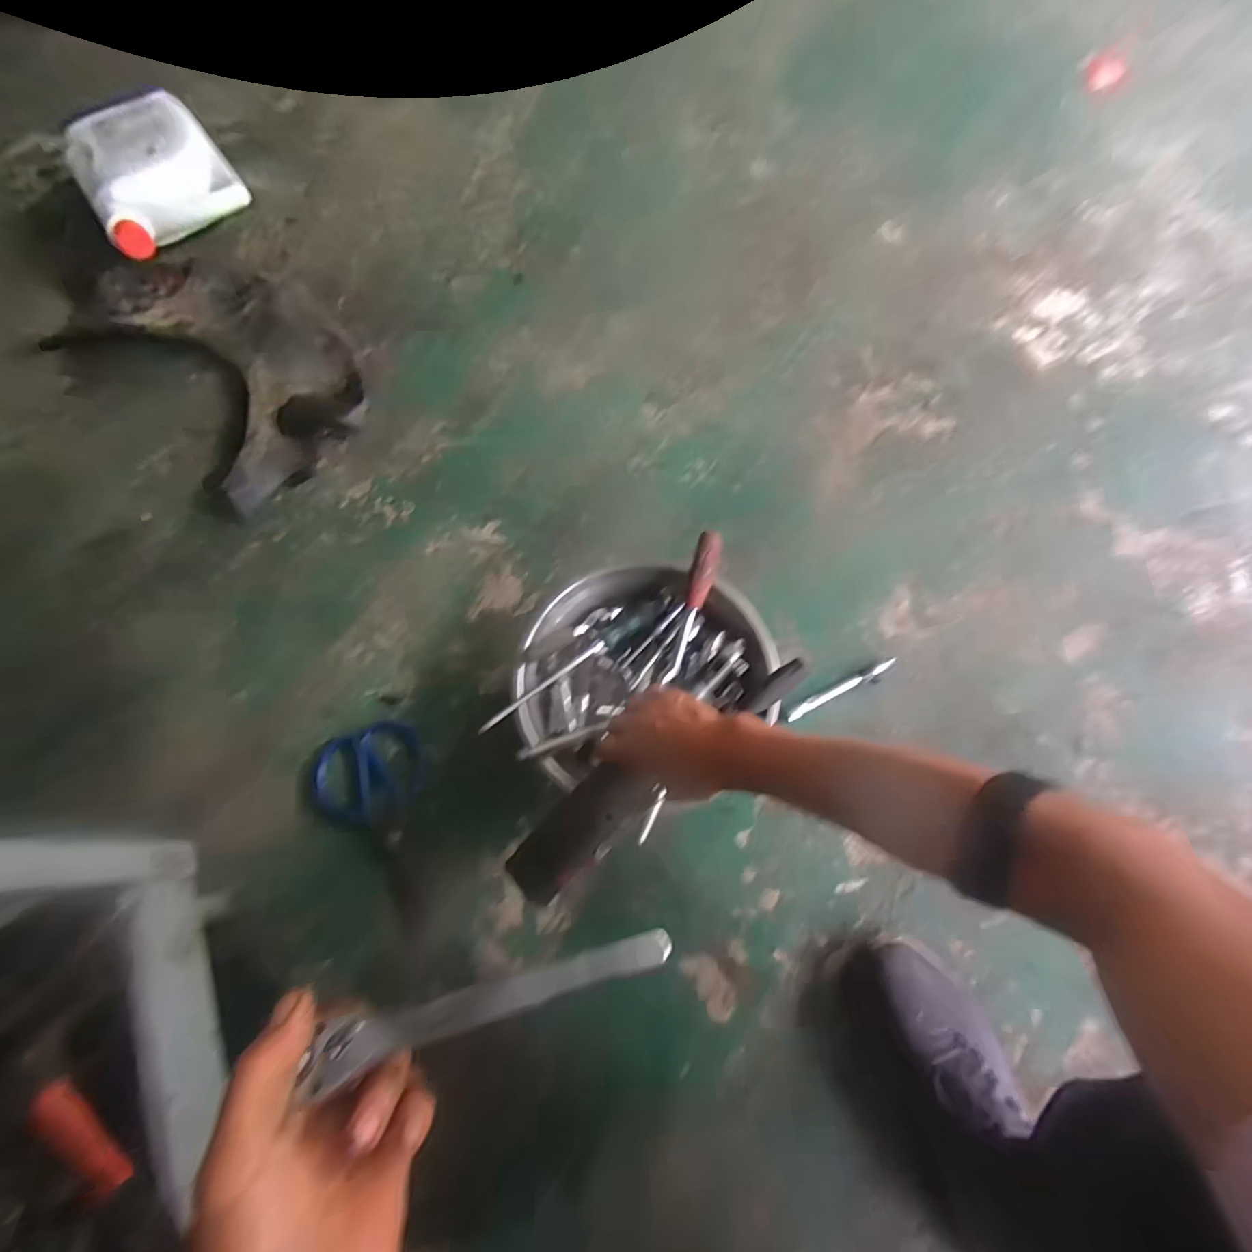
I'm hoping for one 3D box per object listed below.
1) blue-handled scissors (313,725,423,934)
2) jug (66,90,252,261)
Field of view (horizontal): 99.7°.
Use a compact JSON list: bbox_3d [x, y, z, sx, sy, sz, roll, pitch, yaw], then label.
[{"bbox_3d":[-0.261,0.209,0.565,0.108,0.021,0.211,-20,69,-7],"label":"blue-handled scissors"},{"bbox_3d":[-0.795,-0.761,0.884,0.216,0.087,0.253,-37,72,-13],"label":"jug"}]

